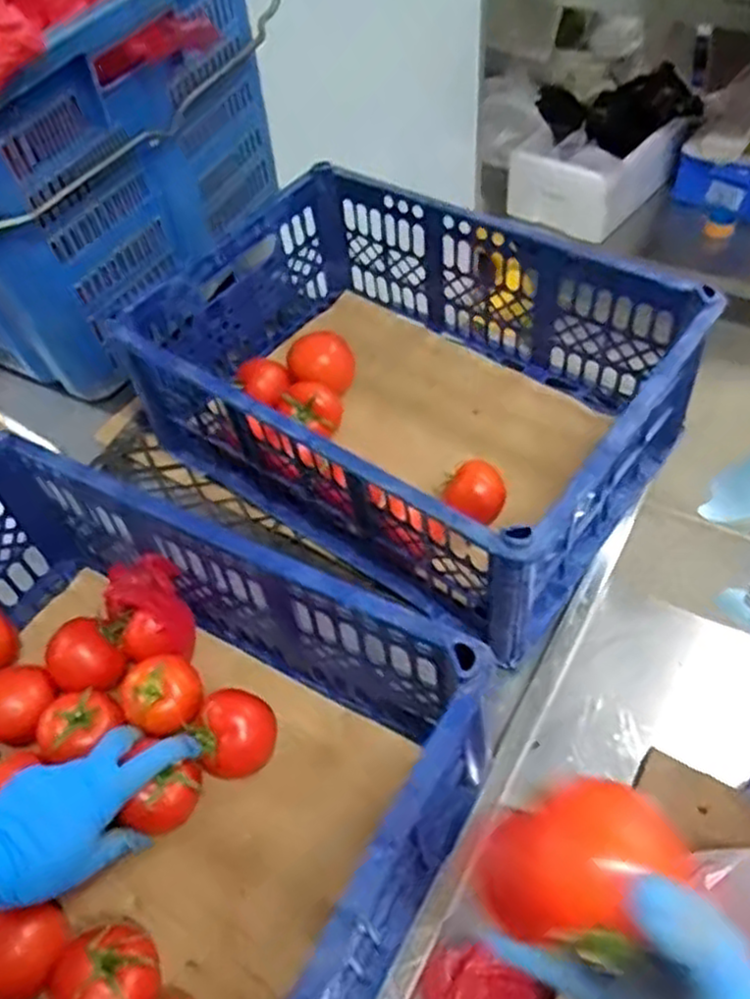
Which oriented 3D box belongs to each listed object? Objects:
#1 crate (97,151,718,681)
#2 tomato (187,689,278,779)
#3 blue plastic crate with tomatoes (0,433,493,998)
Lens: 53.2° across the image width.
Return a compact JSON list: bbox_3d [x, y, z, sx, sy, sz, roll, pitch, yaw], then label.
[{"bbox_3d":[0.028,-0.107,0.714,0.447,0.181,0.316,29,59,25],"label":"crate"},{"bbox_3d":[-0.104,0.175,0.559,0.062,0.051,0.057,-3,51,3],"label":"tomato"},{"bbox_3d":[-0.188,0.181,0.512,0.459,0.200,0.308,24,57,22],"label":"blue plastic crate with tomatoes"}]

